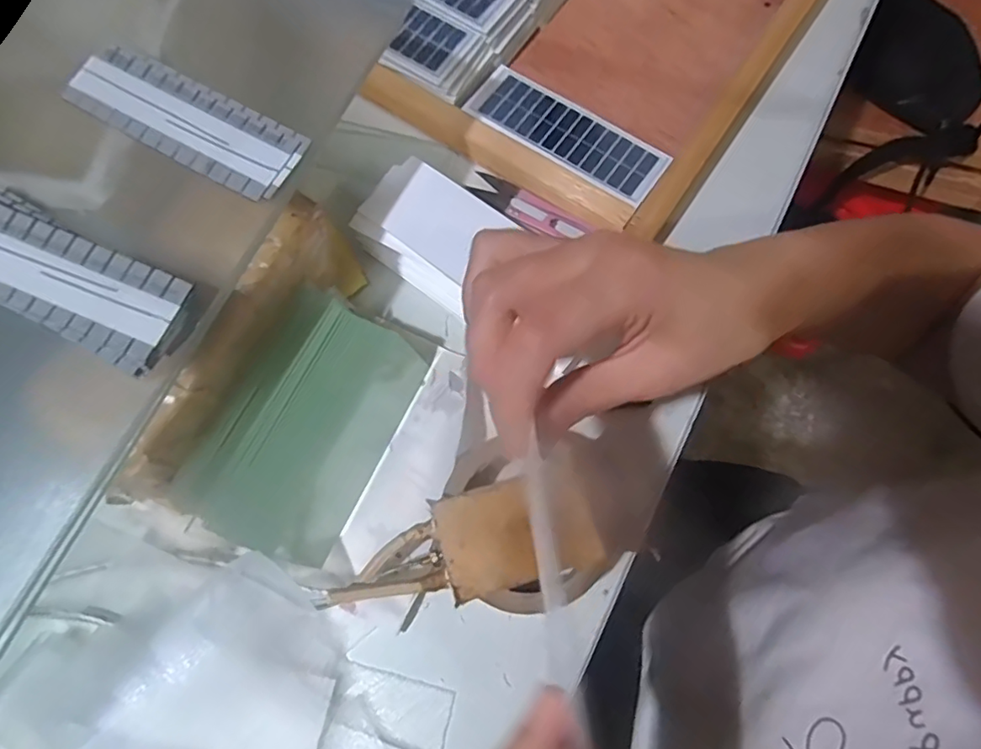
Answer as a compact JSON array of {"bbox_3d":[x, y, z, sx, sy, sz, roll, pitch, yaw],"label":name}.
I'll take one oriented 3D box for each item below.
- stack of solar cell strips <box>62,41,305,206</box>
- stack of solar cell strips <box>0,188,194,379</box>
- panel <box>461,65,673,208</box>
[{"bbox_3d":[-0.153,-0.128,0.281,0.122,0.008,0.042,28,75,9],"label":"stack of solar cell strips"},{"bbox_3d":[-0.194,-0.045,0.248,0.123,0.011,0.047,23,74,8],"label":"stack of solar cell strips"},{"bbox_3d":[0.053,-0.170,0.393,0.144,0.007,0.053,34,72,10],"label":"panel"}]

